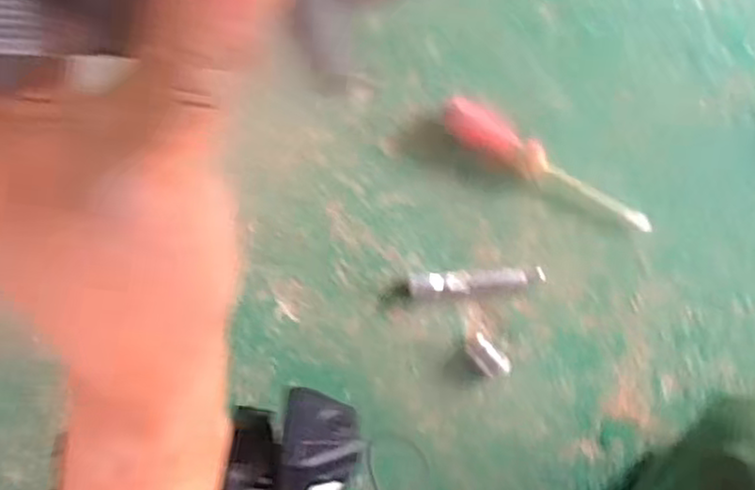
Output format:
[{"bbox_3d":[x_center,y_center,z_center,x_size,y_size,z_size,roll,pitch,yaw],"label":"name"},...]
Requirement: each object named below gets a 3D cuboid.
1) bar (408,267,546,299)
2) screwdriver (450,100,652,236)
[{"bbox_3d":[0.094,0.035,0.670,0.124,0.028,0.022,-4,90,8],"label":"bar"},{"bbox_3d":[0.159,-0.072,0.660,0.214,0.034,0.037,31,94,7],"label":"screwdriver"}]

